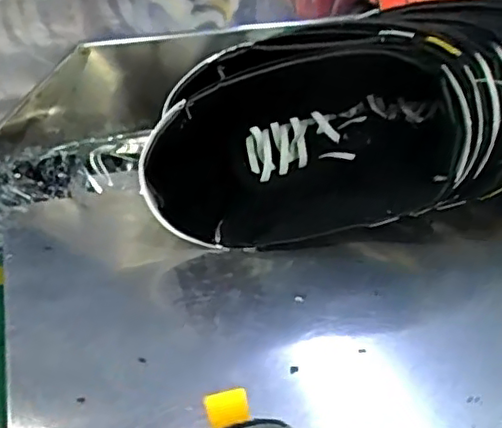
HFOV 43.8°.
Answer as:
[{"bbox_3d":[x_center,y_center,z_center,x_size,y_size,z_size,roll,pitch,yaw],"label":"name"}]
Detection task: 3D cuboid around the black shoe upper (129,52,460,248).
[{"bbox_3d":[0.041,-0.062,0.480,0.244,0.137,0.113,-4,35,-6],"label":"black shoe upper"}]

